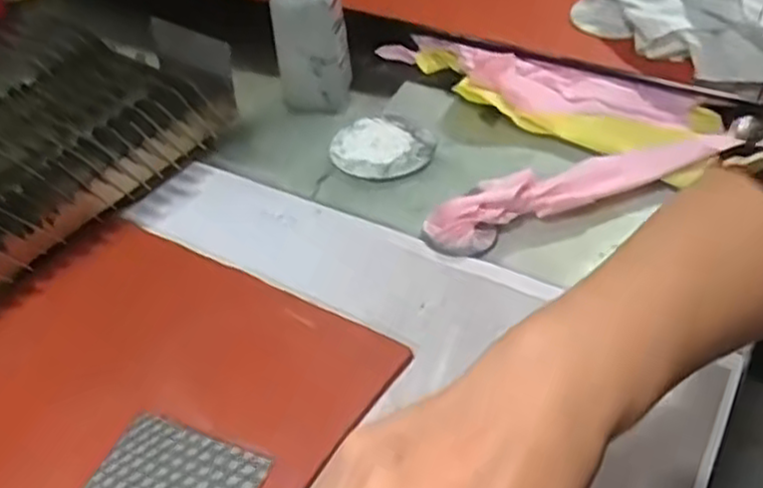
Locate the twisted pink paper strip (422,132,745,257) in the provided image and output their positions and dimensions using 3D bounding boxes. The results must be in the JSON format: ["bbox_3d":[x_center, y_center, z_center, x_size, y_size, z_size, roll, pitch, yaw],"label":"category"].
[{"bbox_3d":[0.143,-0.052,0.530,0.234,0.034,0.044,-19,46,-15],"label":"twisted pink paper strip"}]

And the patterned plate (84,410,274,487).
[{"bbox_3d":[-0.108,0.122,0.383,0.085,0.004,0.062,15,47,20],"label":"patterned plate"}]

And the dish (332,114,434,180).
[{"bbox_3d":[0.003,-0.080,0.603,0.078,0.009,0.079,-3,44,2],"label":"dish"}]

